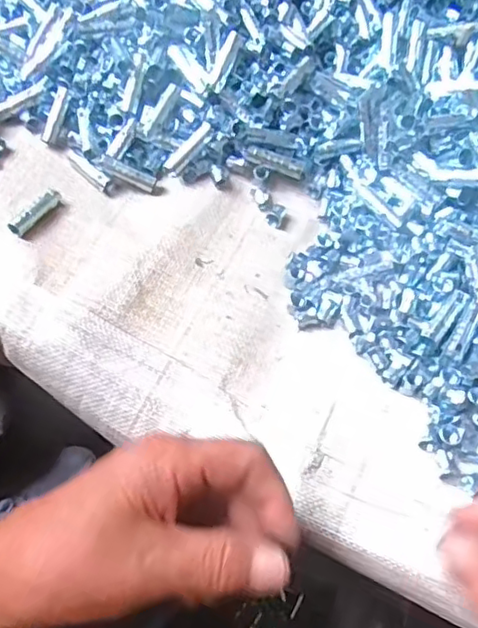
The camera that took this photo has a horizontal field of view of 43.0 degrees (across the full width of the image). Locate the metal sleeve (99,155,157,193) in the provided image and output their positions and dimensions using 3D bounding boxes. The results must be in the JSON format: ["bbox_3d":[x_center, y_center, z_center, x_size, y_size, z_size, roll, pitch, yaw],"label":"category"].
[{"bbox_3d":[-0.074,-0.094,0.405,0.038,0.008,0.013,24,71,-10],"label":"metal sleeve"}]

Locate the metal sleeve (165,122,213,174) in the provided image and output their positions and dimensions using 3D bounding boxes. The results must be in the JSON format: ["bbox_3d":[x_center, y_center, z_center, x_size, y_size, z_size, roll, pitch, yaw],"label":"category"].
[{"bbox_3d":[-0.033,-0.110,0.403,0.010,0.008,0.040,42,89,16],"label":"metal sleeve"}]

